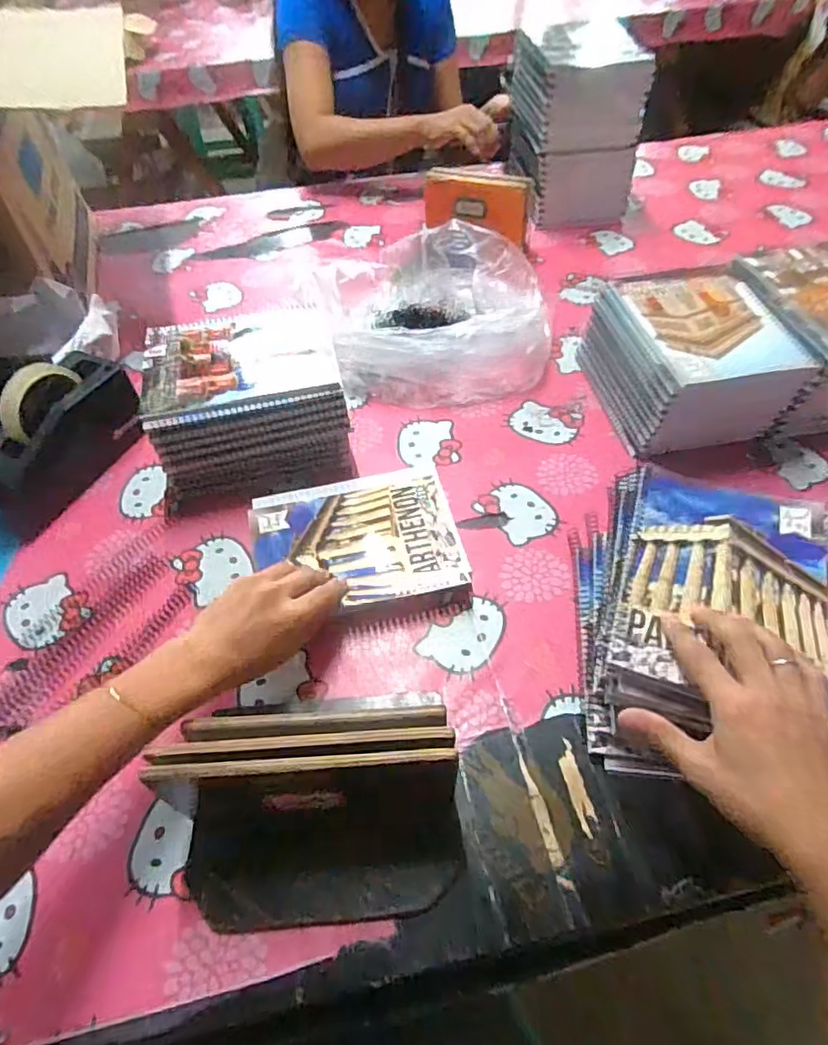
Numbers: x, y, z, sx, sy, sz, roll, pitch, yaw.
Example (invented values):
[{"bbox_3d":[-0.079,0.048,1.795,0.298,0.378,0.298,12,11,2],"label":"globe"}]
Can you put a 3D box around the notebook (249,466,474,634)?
[{"bbox_3d":[-0.056,0.026,0.593,0.199,0.029,0.166,-11,54,-6],"label":"notebook"}]

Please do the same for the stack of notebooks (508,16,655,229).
[{"bbox_3d":[0.249,-0.641,0.964,0.165,0.235,0.224,-10,54,-6],"label":"stack of notebooks"}]

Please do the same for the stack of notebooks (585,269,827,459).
[{"bbox_3d":[0.312,-0.187,0.676,0.168,0.114,0.201,-11,54,-6],"label":"stack of notebooks"}]

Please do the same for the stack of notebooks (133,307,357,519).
[{"bbox_3d":[-0.185,-0.134,0.657,0.205,0.111,0.180,-12,54,-7],"label":"stack of notebooks"}]

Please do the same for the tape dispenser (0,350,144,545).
[{"bbox_3d":[-0.393,-0.094,0.637,0.087,0.107,0.204,17,56,14],"label":"tape dispenser"}]

